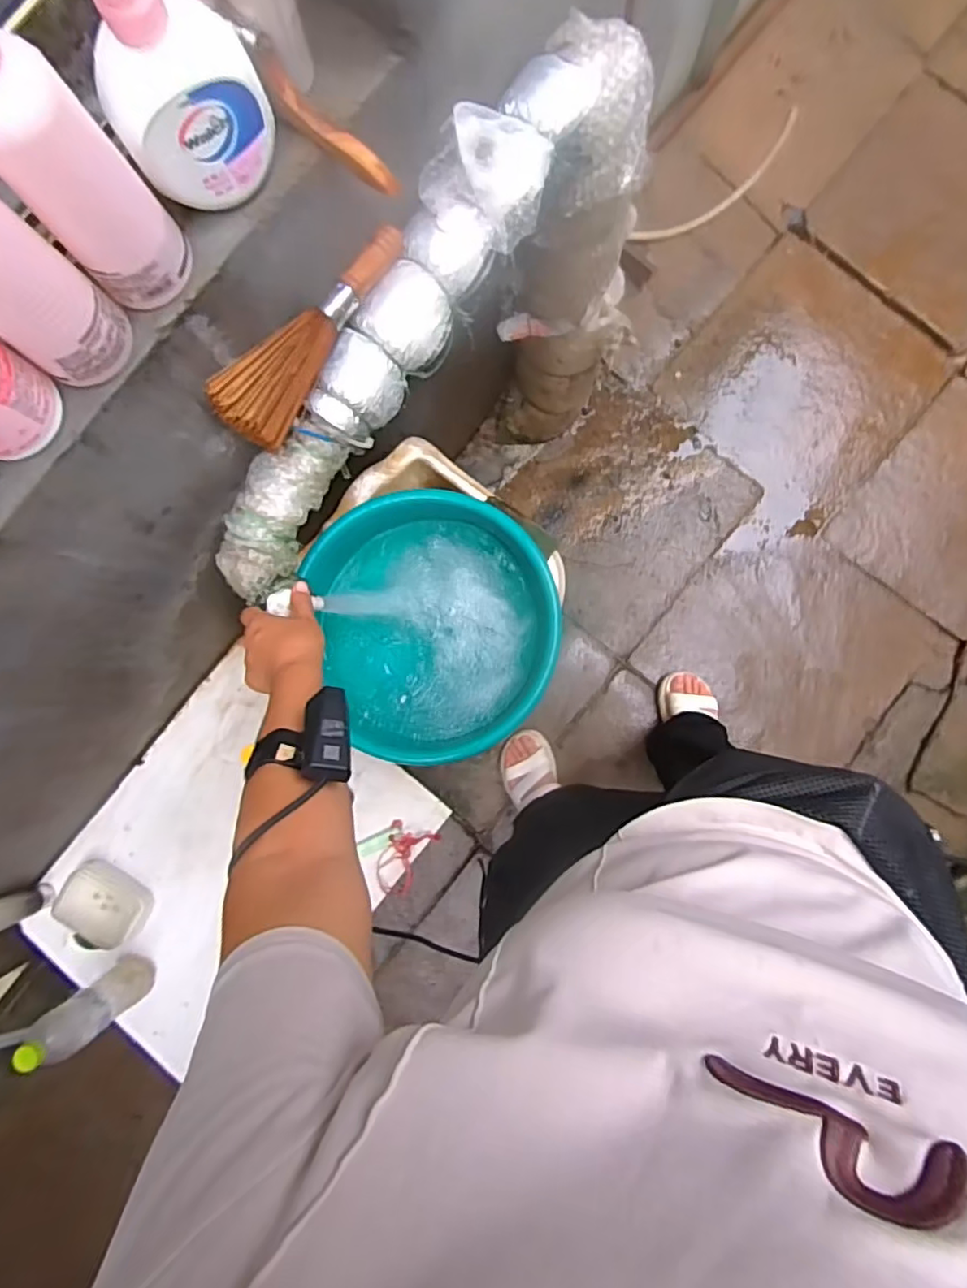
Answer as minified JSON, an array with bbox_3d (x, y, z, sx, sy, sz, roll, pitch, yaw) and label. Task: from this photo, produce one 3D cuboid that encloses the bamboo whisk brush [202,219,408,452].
[{"bbox_3d":[-0.158,-0.302,0.582,0.065,0.064,0.250,34,89,2],"label":"bamboo whisk brush"}]

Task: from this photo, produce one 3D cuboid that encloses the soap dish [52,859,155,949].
[{"bbox_3d":[-0.603,0.413,0.977,0.126,0.025,0.108,31,69,-3],"label":"soap dish"}]

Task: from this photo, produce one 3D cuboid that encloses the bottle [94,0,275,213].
[{"bbox_3d":[-0.201,-0.370,0.392,0.101,0.162,0.060,-28,87,0],"label":"bottle"}]

